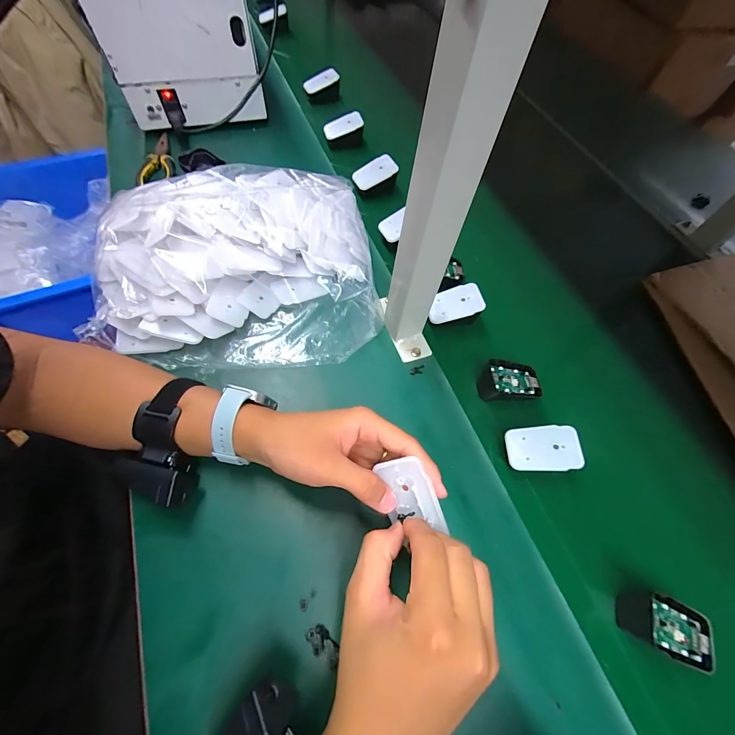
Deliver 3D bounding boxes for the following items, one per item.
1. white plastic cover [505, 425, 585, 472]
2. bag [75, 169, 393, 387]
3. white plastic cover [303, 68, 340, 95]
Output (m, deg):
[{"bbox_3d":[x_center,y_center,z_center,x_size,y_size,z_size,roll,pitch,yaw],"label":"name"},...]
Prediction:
[{"bbox_3d":[0.179,0.082,0.350,0.068,0.004,0.044,-5,66,13],"label":"white plastic cover"},{"bbox_3d":[-0.157,-0.135,0.419,0.322,0.089,0.269,-7,62,-7],"label":"bag"},{"bbox_3d":[-0.095,-0.581,0.695,0.085,0.025,0.015,6,58,34],"label":"white plastic cover"}]

